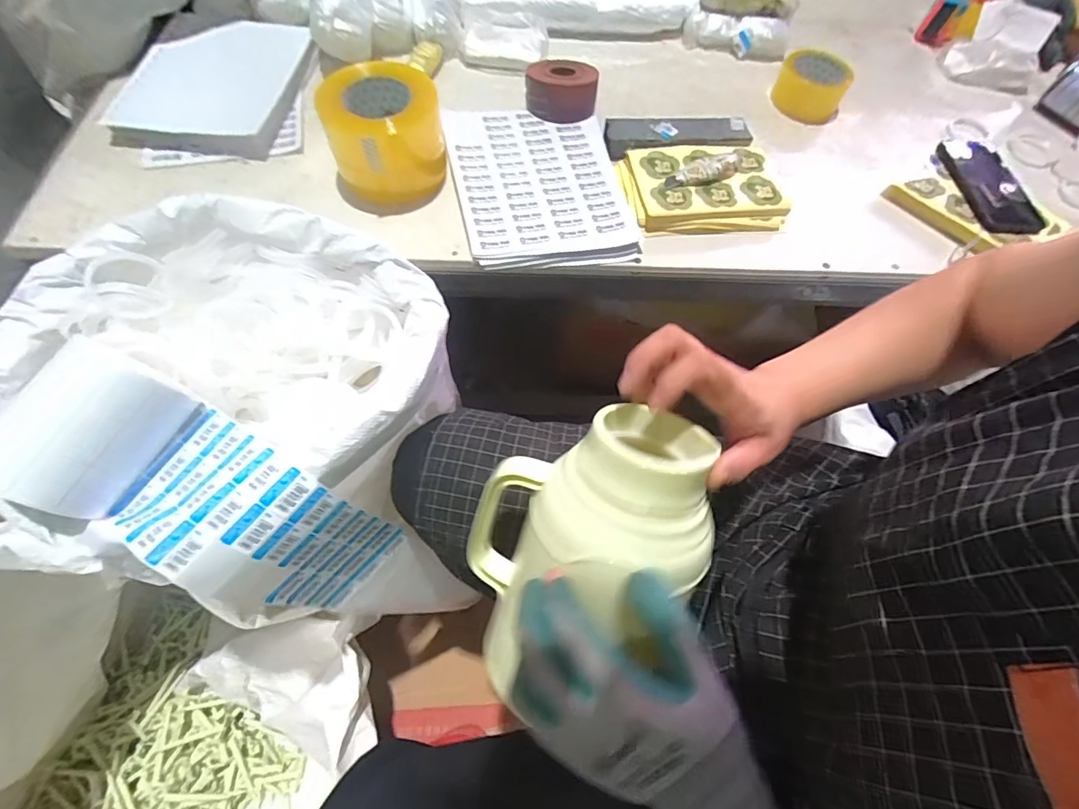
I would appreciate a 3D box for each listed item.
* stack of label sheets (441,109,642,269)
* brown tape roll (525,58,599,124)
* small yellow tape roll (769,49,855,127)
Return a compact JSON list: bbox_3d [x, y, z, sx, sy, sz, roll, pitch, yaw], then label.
[{"bbox_3d":[-0.002,-0.297,0.600,0.210,0.013,0.282,-9,65,-8],"label":"stack of label sheets"},{"bbox_3d":[0.030,-0.443,0.644,0.098,0.045,0.081,2,64,-2],"label":"brown tape roll"},{"bbox_3d":[0.416,-0.487,0.705,0.106,0.051,0.094,22,65,7],"label":"small yellow tape roll"}]

